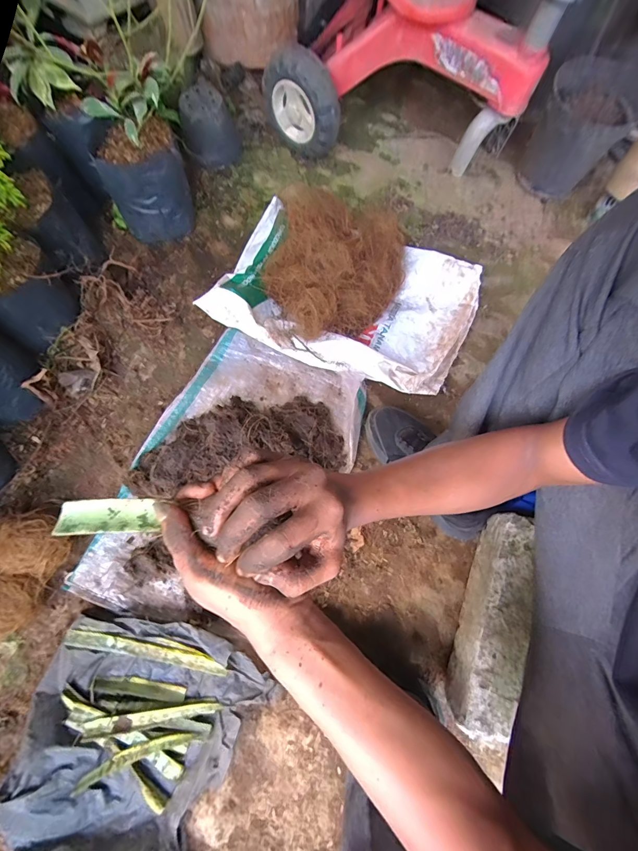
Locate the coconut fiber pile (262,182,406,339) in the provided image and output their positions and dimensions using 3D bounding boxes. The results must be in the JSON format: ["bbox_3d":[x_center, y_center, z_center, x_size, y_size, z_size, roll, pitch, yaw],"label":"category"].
[{"bbox_3d":[0.019,-0.297,0.654,0.248,0.123,0.288,23,71,11],"label":"coconut fiber pile"}]

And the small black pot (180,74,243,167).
[{"bbox_3d":[-0.246,-0.665,0.779,0.116,0.111,0.118,-1,69,3],"label":"small black pot"}]

